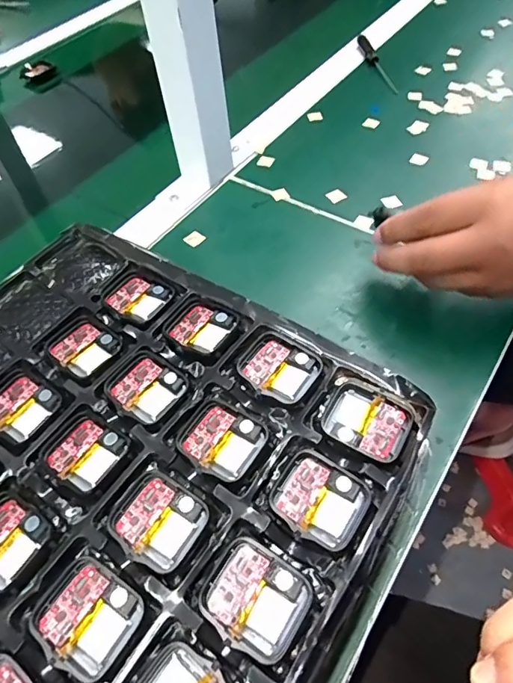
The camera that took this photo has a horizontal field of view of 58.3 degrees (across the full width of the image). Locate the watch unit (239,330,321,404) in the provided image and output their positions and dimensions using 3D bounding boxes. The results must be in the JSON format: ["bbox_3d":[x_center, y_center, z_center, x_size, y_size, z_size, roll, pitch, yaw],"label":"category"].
[{"bbox_3d":[0.013,0.014,0.263,0.042,0.004,0.036,30,62,24],"label":"watch unit"}]

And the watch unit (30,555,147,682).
[{"bbox_3d":[-0.074,0.119,0.200,0.041,0.004,0.037,26,61,22],"label":"watch unit"}]

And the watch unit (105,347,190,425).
[{"bbox_3d":[-0.064,0.025,0.268,0.043,0.004,0.036,32,63,24],"label":"watch unit"}]

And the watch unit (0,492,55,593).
[{"bbox_3d":[-0.122,0.095,0.222,0.042,0.004,0.036,26,61,21],"label":"watch unit"}]

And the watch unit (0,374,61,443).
[{"bbox_3d":[-0.137,0.038,0.267,0.037,0.005,0.033,29,62,23],"label":"watch unit"}]

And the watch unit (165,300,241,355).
[{"bbox_3d":[-0.034,-0.010,0.288,0.041,0.004,0.035,23,60,20],"label":"watch unit"}]

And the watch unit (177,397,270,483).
[{"bbox_3d":[-0.018,0.051,0.243,0.041,0.004,0.038,29,62,23],"label":"watch unit"}]

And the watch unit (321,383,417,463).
[{"bbox_3d":[0.059,0.042,0.243,0.043,0.006,0.035,24,60,21],"label":"watch unit"}]

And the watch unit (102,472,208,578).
[{"bbox_3d":[-0.048,0.086,0.222,0.042,0.005,0.036,29,62,23],"label":"watch unit"}]

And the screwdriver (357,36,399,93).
[{"bbox_3d":[0.155,-0.352,0.585,0.014,0.011,0.117,-18,68,-7],"label":"screwdriver"}]

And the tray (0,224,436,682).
[{"bbox_3d":[-0.087,0.064,0.243,0.288,0.014,0.258,28,62,23],"label":"tray"}]

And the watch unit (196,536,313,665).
[{"bbox_3d":[-0.001,0.110,0.197,0.043,0.007,0.036,27,61,22],"label":"watch unit"}]

